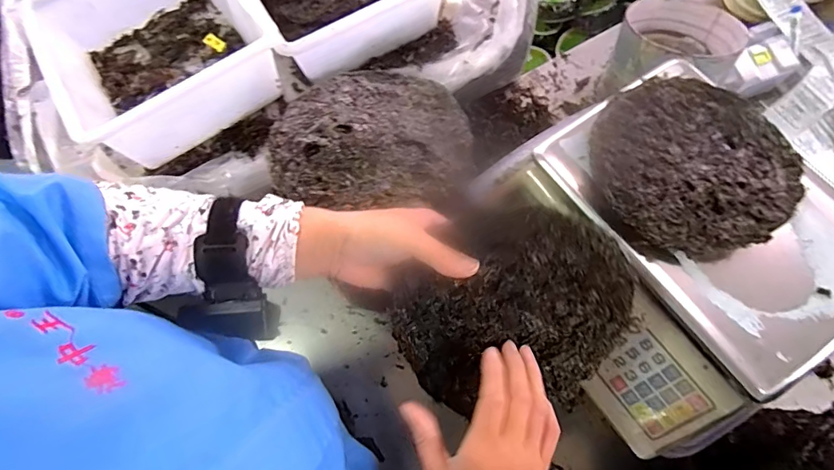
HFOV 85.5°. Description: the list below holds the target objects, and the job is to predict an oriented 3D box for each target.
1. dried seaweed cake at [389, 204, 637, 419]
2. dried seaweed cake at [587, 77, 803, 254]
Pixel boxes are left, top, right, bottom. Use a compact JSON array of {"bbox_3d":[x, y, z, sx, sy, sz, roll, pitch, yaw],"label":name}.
[{"bbox_3d":[0.085,0.073,0.371,0.174,0.019,0.185,-1,115,-1],"label":"dried seaweed cake"},{"bbox_3d":[0.287,-0.076,0.470,0.198,0.031,0.189,-33,71,-10],"label":"dried seaweed cake"}]

